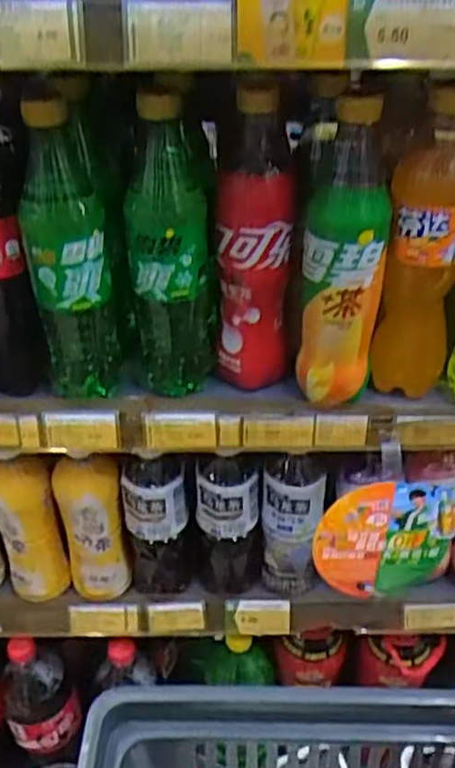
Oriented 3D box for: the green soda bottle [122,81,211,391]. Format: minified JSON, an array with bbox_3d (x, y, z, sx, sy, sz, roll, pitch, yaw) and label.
[{"bbox_3d":[-0.043,-0.097,0.533,0.066,0.240,0.071,0,38,1],"label":"green soda bottle"}]

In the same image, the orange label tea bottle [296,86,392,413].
[{"bbox_3d":[0.091,-0.098,0.519,0.062,0.225,0.077,12,40,15],"label":"orange label tea bottle"}]

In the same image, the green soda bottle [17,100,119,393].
[{"bbox_3d":[-0.116,-0.096,0.524,0.070,0.228,0.072,-8,39,-9],"label":"green soda bottle"}]

